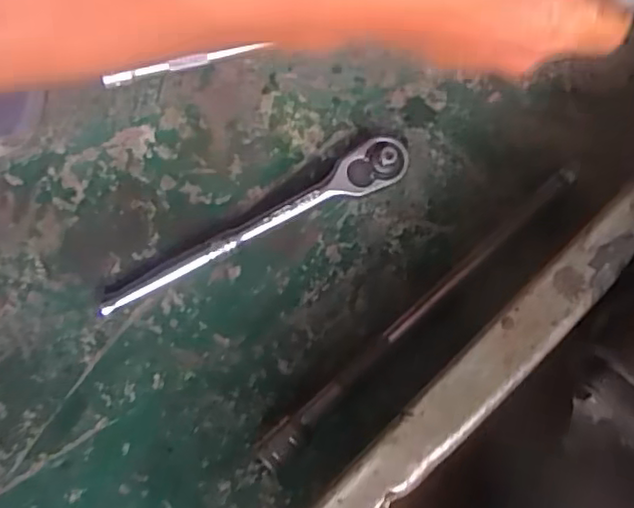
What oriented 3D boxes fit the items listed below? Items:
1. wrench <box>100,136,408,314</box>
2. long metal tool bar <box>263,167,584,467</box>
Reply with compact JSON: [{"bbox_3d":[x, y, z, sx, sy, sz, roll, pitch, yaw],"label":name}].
[{"bbox_3d":[-0.034,-0.015,0.381,0.190,0.029,0.025,-28,77,-8],"label":"wrench"},{"bbox_3d":[0.060,0.030,0.379,0.243,0.018,0.016,-42,79,-11],"label":"long metal tool bar"}]

